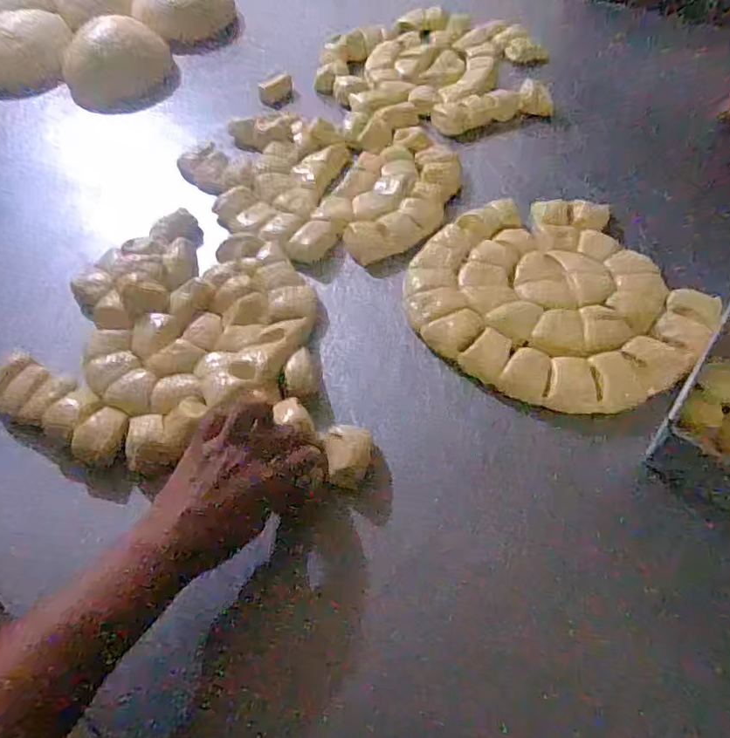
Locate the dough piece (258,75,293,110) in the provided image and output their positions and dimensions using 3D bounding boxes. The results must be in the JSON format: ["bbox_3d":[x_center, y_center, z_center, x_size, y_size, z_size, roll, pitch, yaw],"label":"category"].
[{"bbox_3d":[-0.126,-0.399,0.777,0.047,0.032,0.028,-16,56,-7],"label":"dough piece"}]

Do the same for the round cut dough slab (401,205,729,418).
[{"bbox_3d":[0.175,-0.068,0.524,0.237,0.023,0.257,-2,55,2],"label":"round cut dough slab"}]

